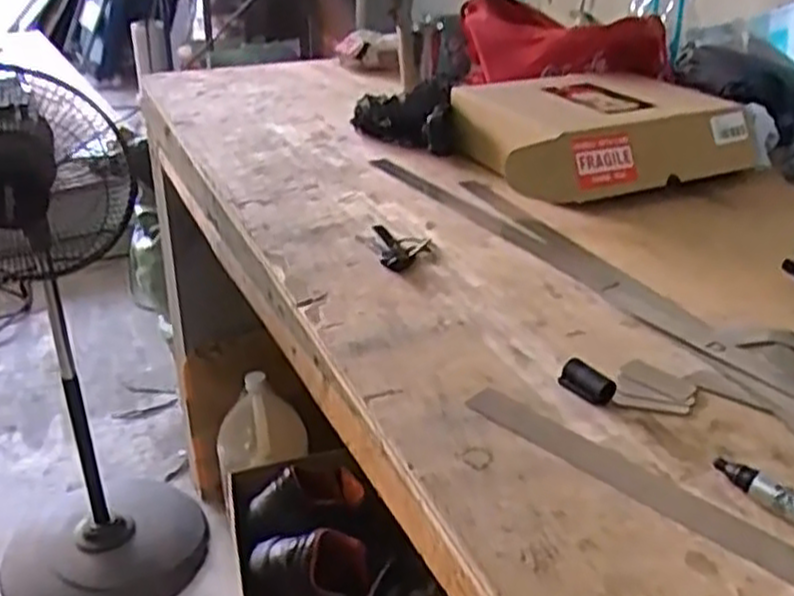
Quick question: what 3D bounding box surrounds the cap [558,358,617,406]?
[{"bbox_3d":[0.126,0.055,0.521,0.036,0.017,0.019,23,35,32],"label":"cap"}]

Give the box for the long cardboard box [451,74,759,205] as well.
[{"bbox_3d":[0.216,-0.170,0.842,0.271,0.082,0.176,-12,33,-24],"label":"long cardboard box"}]

